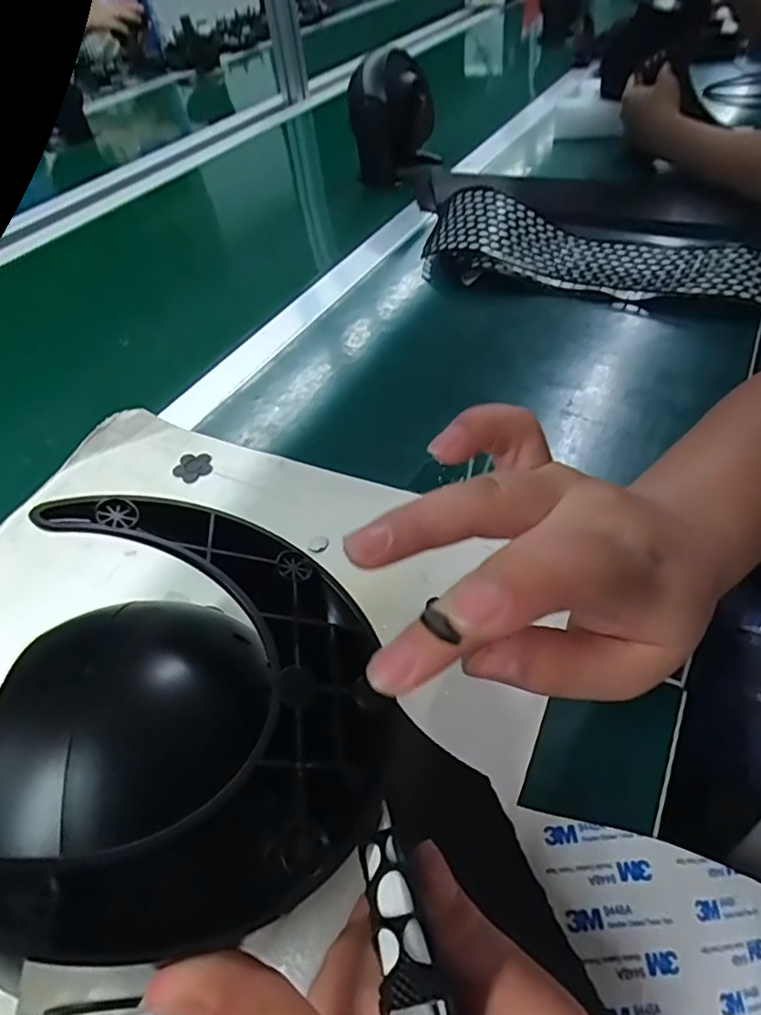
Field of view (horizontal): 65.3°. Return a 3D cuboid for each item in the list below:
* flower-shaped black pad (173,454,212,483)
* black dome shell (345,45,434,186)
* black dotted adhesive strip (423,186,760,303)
[{"bbox_3d":[-0.128,-0.029,0.406,0.027,0.004,0.026,31,57,30],"label":"flower-shaped black pad"},{"bbox_3d":[0.015,-0.499,0.764,0.103,0.128,0.086,-2,47,5],"label":"black dome shell"},{"bbox_3d":[0.194,-0.237,0.545,0.319,0.044,0.105,18,52,22],"label":"black dotted adhesive strip"}]

